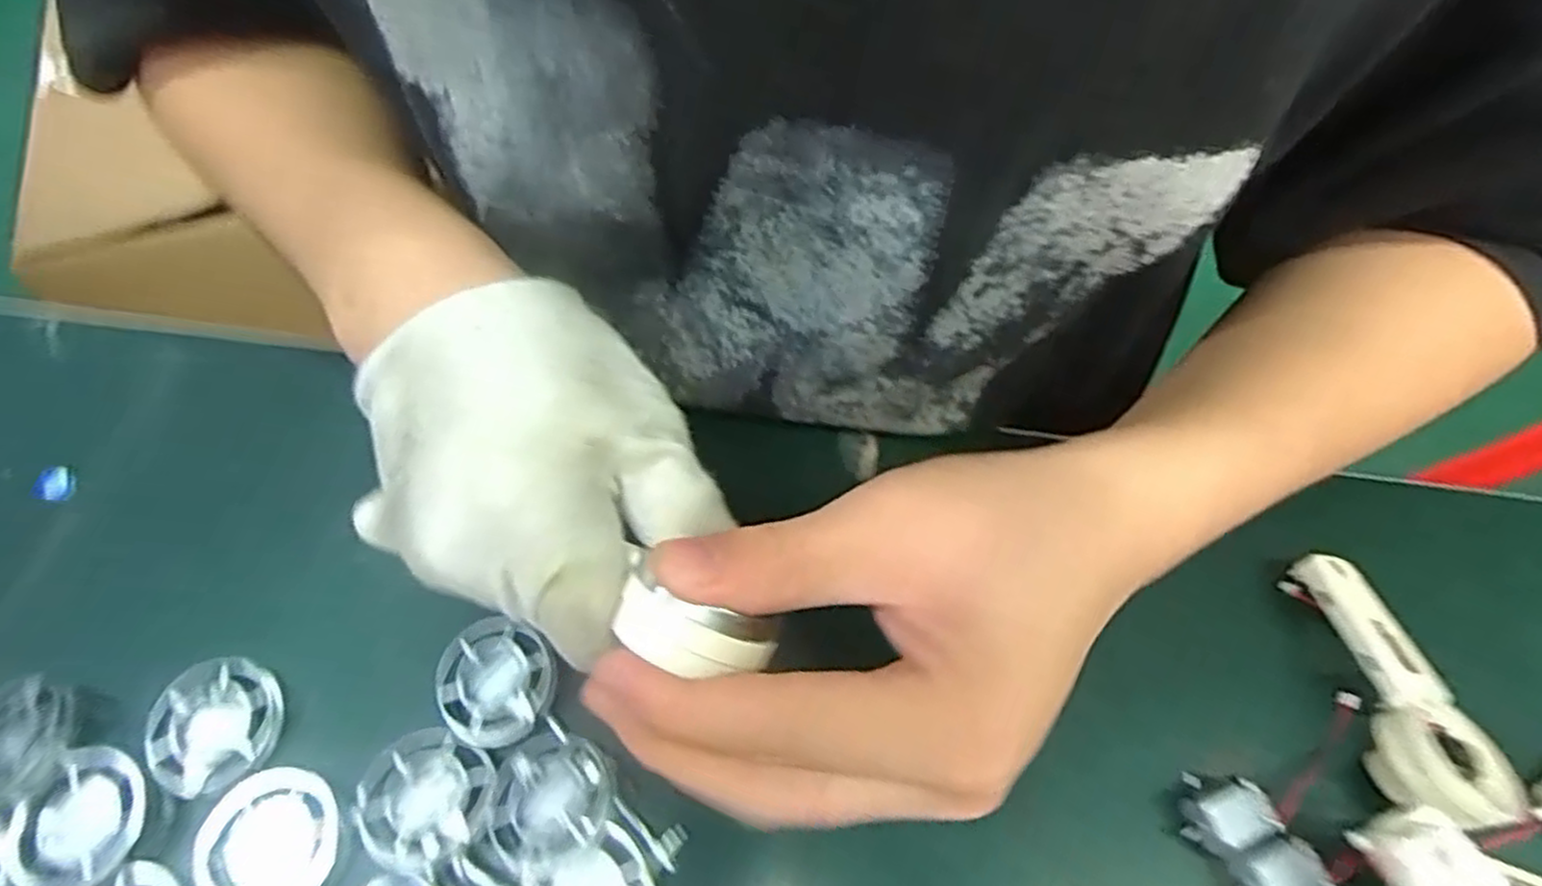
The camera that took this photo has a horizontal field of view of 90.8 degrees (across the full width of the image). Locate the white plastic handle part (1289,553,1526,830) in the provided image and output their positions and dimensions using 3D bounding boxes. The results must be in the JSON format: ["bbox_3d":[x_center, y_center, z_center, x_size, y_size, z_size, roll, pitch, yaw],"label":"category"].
[{"bbox_3d":[0.219,0.082,0.265,0.036,0.024,0.089,-1,62,-3],"label":"white plastic handle part"}]

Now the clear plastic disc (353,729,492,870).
[{"bbox_3d":[-0.108,0.110,0.236,0.041,0.004,0.038,4,46,-4],"label":"clear plastic disc"}]

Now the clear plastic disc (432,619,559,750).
[{"bbox_3d":[-0.094,0.080,0.256,0.038,0.006,0.042,-41,71,-21],"label":"clear plastic disc"}]

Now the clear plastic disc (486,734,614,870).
[{"bbox_3d":[-0.068,0.110,0.235,0.037,0.004,0.038,-6,48,7],"label":"clear plastic disc"}]

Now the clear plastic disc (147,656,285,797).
[{"bbox_3d":[-0.183,0.094,0.253,0.039,0.010,0.041,1,62,-2],"label":"clear plastic disc"}]

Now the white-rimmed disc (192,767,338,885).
[{"bbox_3d":[-0.154,0.123,0.233,0.037,0.007,0.043,-29,67,-17],"label":"white-rimmed disc"}]

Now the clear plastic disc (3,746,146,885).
[{"bbox_3d":[-0.214,0.117,0.236,0.034,0.009,0.038,13,62,4],"label":"clear plastic disc"}]

